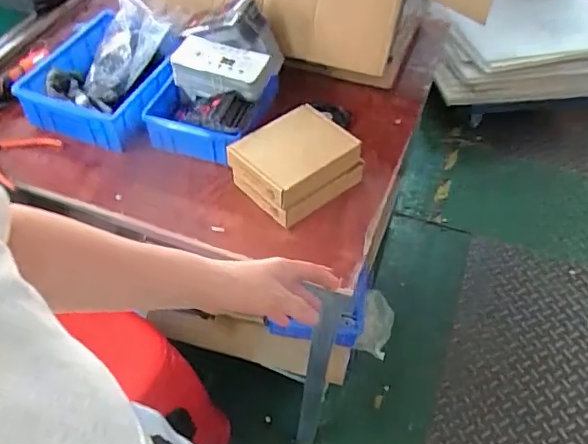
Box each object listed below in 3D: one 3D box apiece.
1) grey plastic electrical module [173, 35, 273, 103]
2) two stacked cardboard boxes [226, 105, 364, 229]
[{"bbox_3d":[-0.126,-0.255,0.953,0.162,0.070,0.068,18,51,13],"label":"grey plastic electrical module"},{"bbox_3d":[0.005,-0.095,0.902,0.185,0.076,0.142,-32,58,-26],"label":"two stacked cardboard boxes"}]

